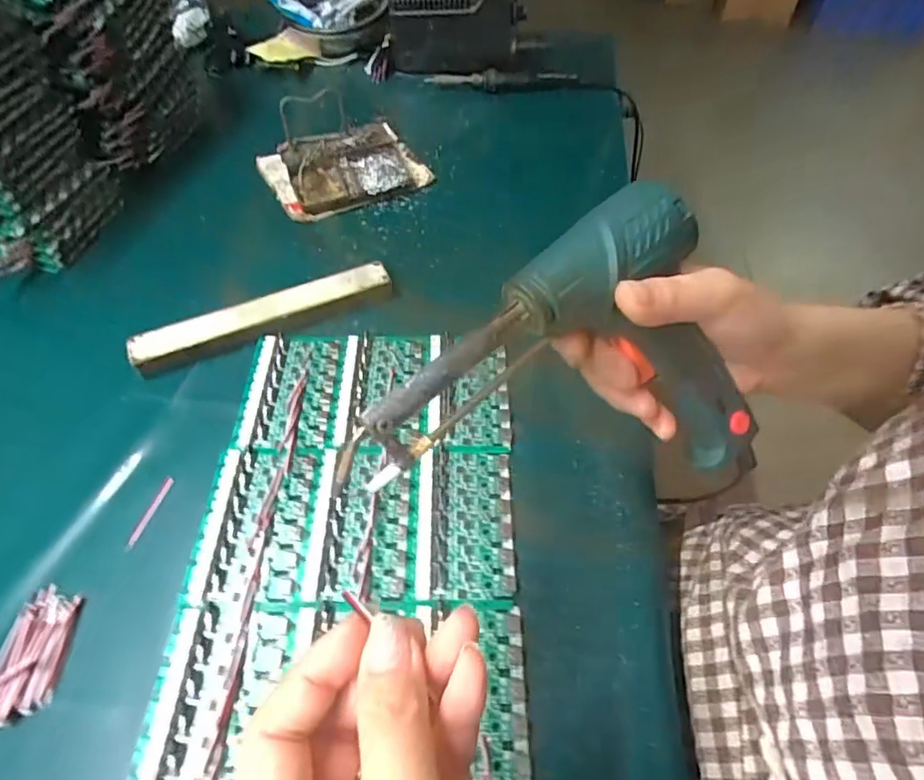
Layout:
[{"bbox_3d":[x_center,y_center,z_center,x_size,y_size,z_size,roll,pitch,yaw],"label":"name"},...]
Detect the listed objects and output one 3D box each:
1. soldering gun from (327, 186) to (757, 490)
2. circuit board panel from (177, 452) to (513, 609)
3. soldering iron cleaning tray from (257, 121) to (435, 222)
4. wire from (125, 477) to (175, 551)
[{"bbox_3d":[0.051,-0.026,0.251,0.194,0.127,0.032,0,12,-21],"label":"soldering gun"},{"bbox_3d":[-0.062,0.079,0.340,0.183,0.006,0.098,0,53,-1],"label":"circuit board panel"},{"bbox_3d":[-0.118,-0.227,0.561,0.151,0.028,0.112,-20,56,-16],"label":"soldering iron cleaning tray"},{"bbox_3d":[-0.196,0.076,0.348,0.006,0.004,0.049,13,54,8],"label":"wire"}]

